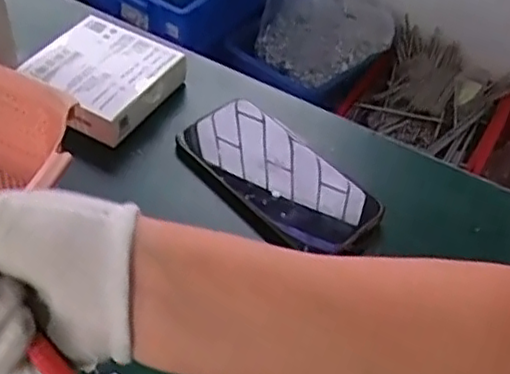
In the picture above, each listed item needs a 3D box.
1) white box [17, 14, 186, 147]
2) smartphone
[{"bbox_3d":[-0.124,-0.090,0.543,0.106,0.032,0.099,26,51,15],"label":"white box"},{"bbox_3d":[0.017,-0.012,0.503,0.161,0.010,0.073,39,55,25],"label":"smartphone"}]

